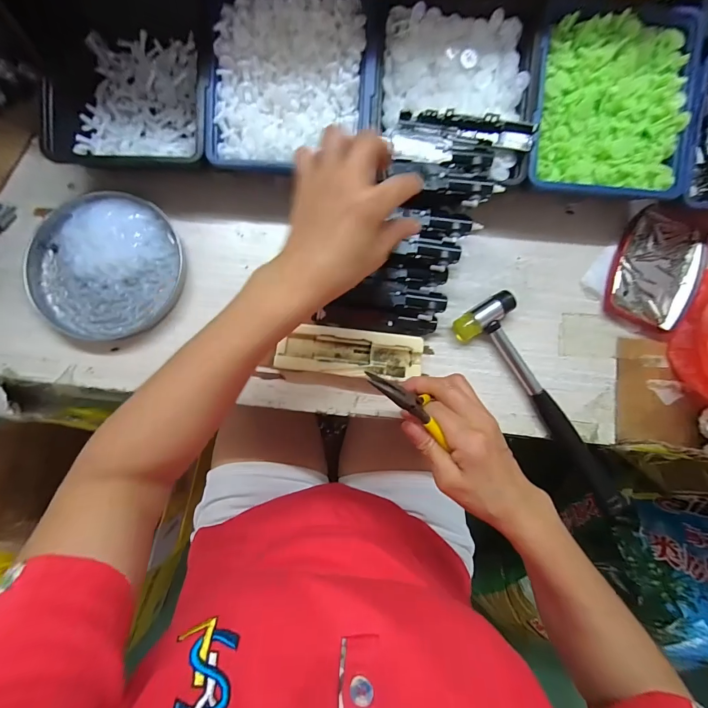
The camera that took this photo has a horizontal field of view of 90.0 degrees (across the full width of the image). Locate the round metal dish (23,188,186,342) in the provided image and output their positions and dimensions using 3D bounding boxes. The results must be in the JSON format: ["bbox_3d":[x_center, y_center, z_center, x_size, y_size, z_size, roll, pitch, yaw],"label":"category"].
[{"bbox_3d":[-0.245,-0.090,0.349,0.141,0.020,0.142,0,85,-2],"label":"round metal dish"}]

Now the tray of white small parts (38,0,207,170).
[{"bbox_3d":[-0.207,-0.257,0.347,0.139,0.058,0.167,-2,85,-2],"label":"tray of white small parts"}]

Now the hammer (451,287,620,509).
[{"bbox_3d":[0.186,0.051,0.345,0.061,0.022,0.232,-33,87,-4],"label":"hammer"}]

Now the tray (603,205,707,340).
[{"bbox_3d":[0.312,-0.088,0.366,0.086,0.013,0.134,26,85,1],"label":"tray"}]

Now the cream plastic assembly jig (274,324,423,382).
[{"bbox_3d":[-0.003,-0.001,0.345,0.134,0.022,0.045,7,85,-1],"label":"cream plastic assembly jig"}]

